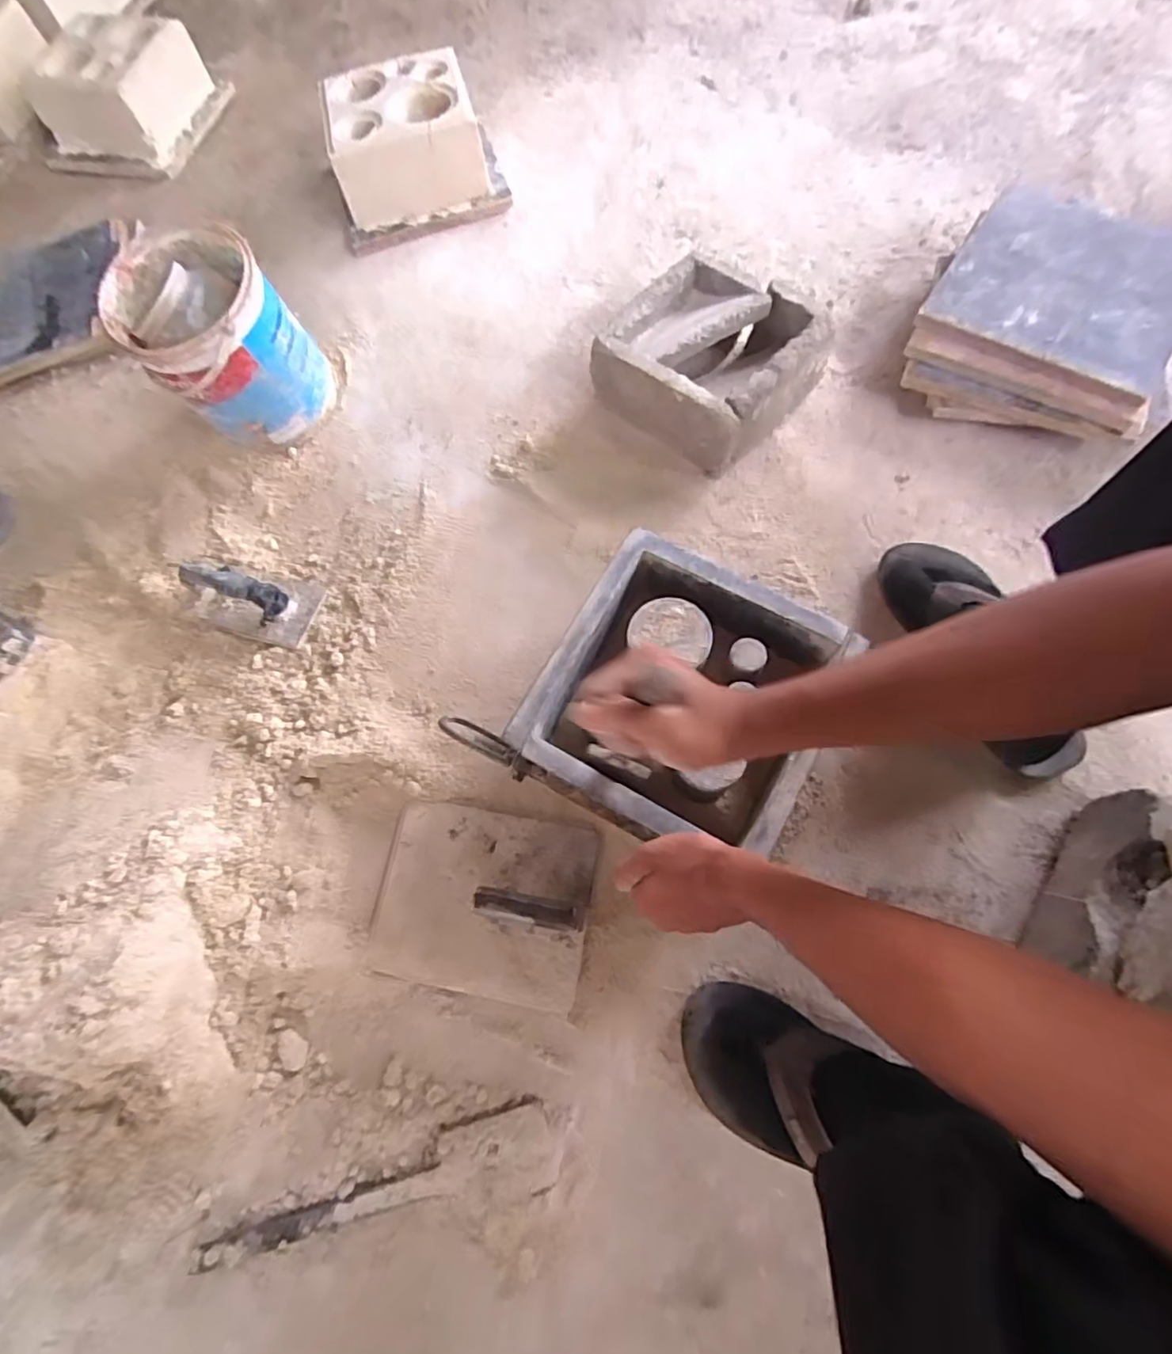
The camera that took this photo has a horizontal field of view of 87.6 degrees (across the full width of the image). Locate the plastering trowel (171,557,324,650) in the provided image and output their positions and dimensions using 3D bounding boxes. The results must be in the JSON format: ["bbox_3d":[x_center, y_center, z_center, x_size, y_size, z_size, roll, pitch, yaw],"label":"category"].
[{"bbox_3d":[-0.407,-0.101,0.713,0.171,0.063,0.088,15,72,8],"label":"plastering trowel"}]

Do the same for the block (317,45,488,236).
[{"bbox_3d":[-0.256,-0.765,0.866,0.202,0.095,0.179,-15,67,0],"label":"block"}]

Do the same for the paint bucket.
[{"bbox_3d":[-0.434,-0.398,0.749,0.172,0.185,0.170,-1,71,2],"label":"paint bucket"}]

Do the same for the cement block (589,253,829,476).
[{"bbox_3d":[0.150,-0.375,0.736,0.211,0.099,0.196,38,77,15],"label":"cement block"}]

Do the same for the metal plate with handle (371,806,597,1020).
[{"bbox_3d":[-0.101,0.209,0.573,0.202,0.054,0.165,8,72,5],"label":"metal plate with handle"}]

